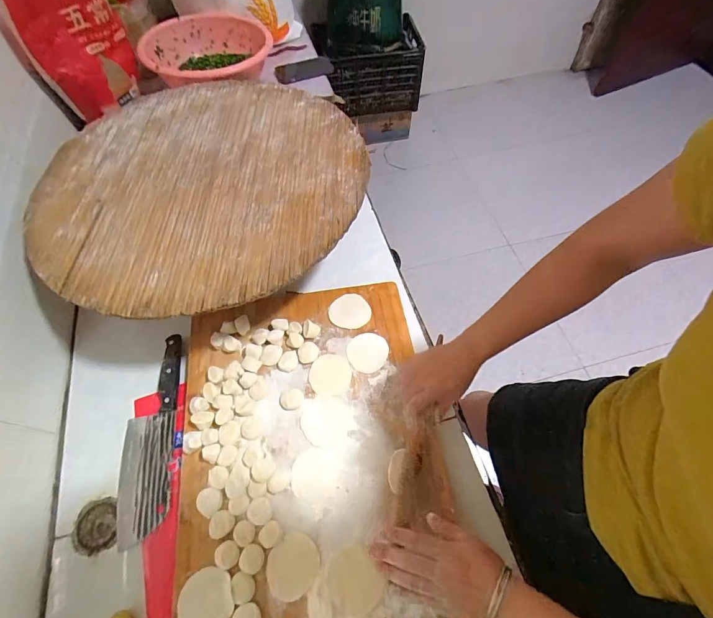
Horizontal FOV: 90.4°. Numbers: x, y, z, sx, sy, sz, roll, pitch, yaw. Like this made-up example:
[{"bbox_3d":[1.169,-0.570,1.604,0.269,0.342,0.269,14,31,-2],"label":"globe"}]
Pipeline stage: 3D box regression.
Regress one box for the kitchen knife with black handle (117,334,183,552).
[{"bbox_3d":[-0.318,0.187,0.549,0.073,0.022,0.295,-8,62,-3],"label":"kitchen knife with black handle"}]

